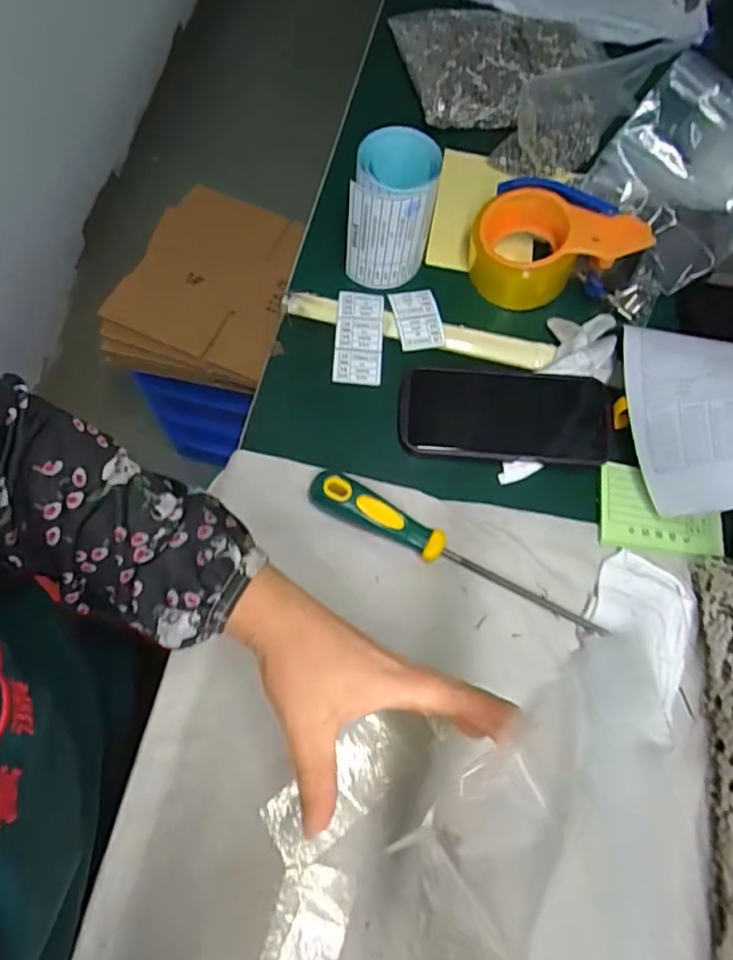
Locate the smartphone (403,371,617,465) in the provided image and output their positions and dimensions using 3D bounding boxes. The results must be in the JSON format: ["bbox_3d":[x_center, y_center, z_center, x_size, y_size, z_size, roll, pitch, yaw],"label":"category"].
[{"bbox_3d":[0.114,-0.054,0.480,0.170,0.018,0.080,5,67,-5],"label":"smartphone"}]

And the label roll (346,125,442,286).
[{"bbox_3d":[0.020,-0.231,0.499,0.070,0.099,0.081,12,70,0],"label":"label roll"}]

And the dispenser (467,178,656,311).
[{"bbox_3d":[0.163,-0.214,0.522,0.134,0.079,0.093,-3,70,-6],"label":"dispenser"}]

